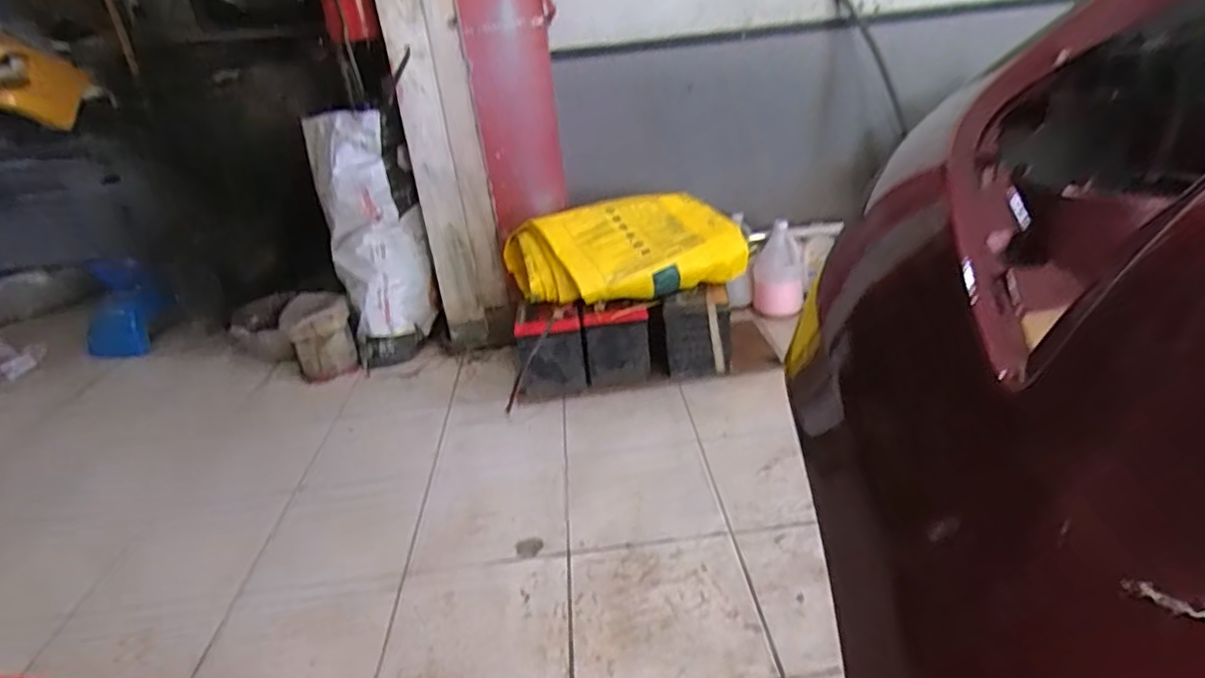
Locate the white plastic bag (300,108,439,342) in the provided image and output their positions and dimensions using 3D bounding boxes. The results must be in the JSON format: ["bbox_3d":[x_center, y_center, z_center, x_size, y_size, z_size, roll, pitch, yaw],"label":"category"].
[{"bbox_3d":[-0.633,-0.307,1.825,0.250,0.612,0.258,-14,27,-15],"label":"white plastic bag"}]

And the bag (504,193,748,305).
[{"bbox_3d":[0.061,-0.237,1.682,0.584,0.194,0.273,-13,27,-12],"label":"bag"}]

